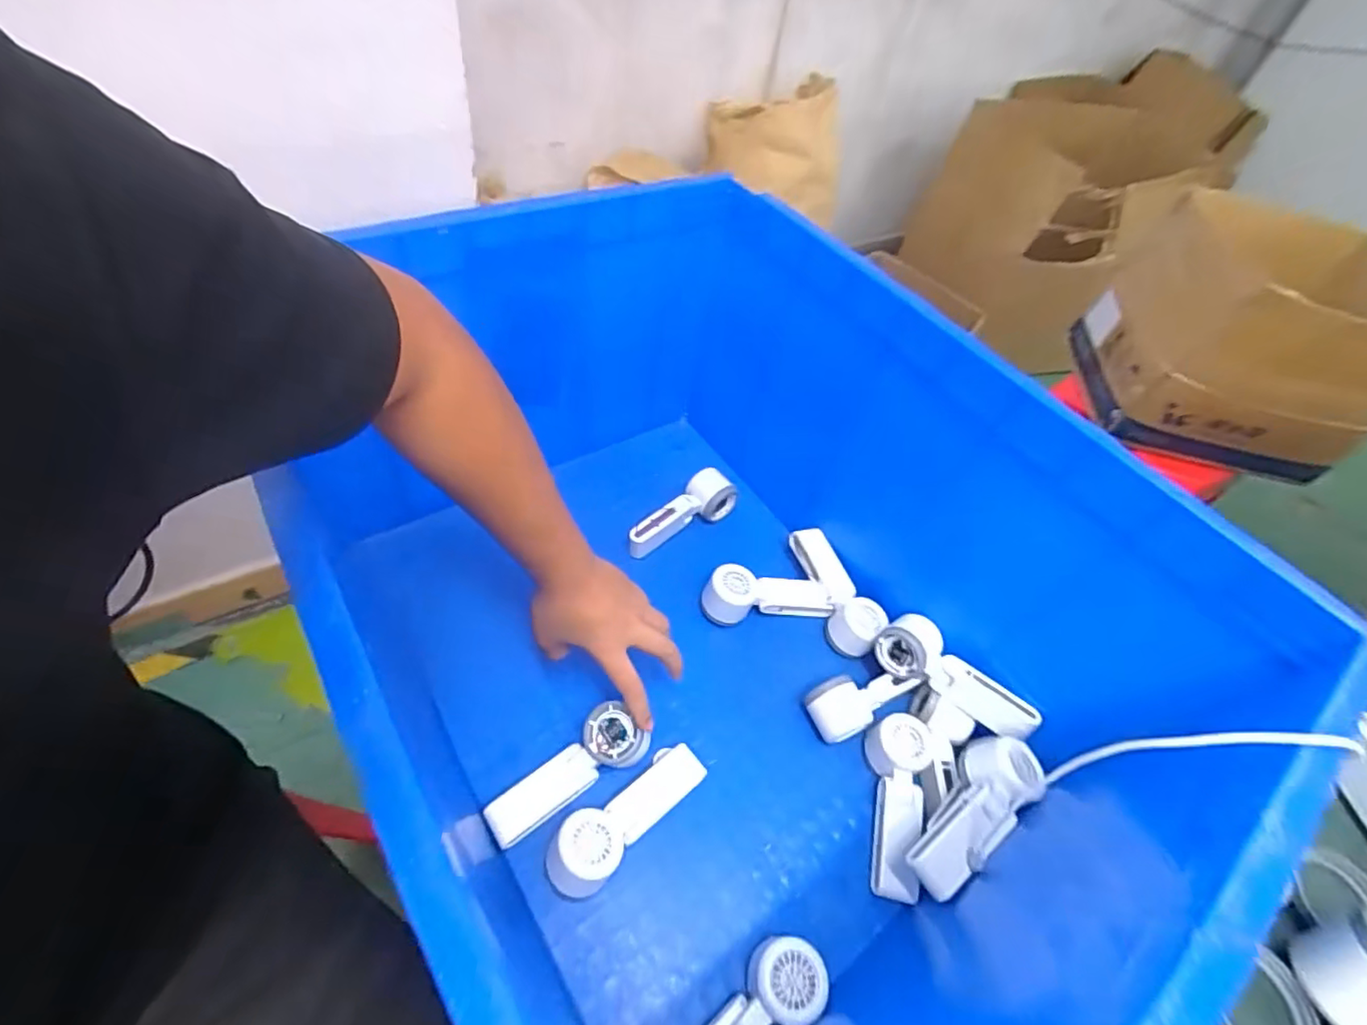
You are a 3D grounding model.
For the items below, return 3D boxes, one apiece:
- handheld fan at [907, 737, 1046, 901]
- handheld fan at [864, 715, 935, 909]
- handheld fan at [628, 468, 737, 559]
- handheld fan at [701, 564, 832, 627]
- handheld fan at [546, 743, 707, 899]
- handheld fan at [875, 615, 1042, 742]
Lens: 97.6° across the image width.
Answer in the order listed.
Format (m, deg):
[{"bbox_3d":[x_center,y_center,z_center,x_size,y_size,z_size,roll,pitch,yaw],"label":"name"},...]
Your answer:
[{"bbox_3d":[0.272,0.281,0.546,0.158,0.049,0.068,-43,32,-26],"label":"handheld fan"},{"bbox_3d":[0.215,0.293,0.605,0.066,0.036,0.168,11,64,5],"label":"handheld fan"},{"bbox_3d":[-0.007,0.002,0.785,0.165,0.056,0.060,-26,60,-28],"label":"handheld fan"},{"bbox_3d":[0.102,0.106,0.725,0.158,0.057,0.062,2,50,-8],"label":"handheld fan"},{"bbox_3d":[-0.050,0.281,0.558,0.166,0.066,0.052,-33,63,-30],"label":"handheld fan"},{"bbox_3d":[0.290,0.181,0.648,0.060,0.058,0.168,-32,57,-31],"label":"handheld fan"}]

